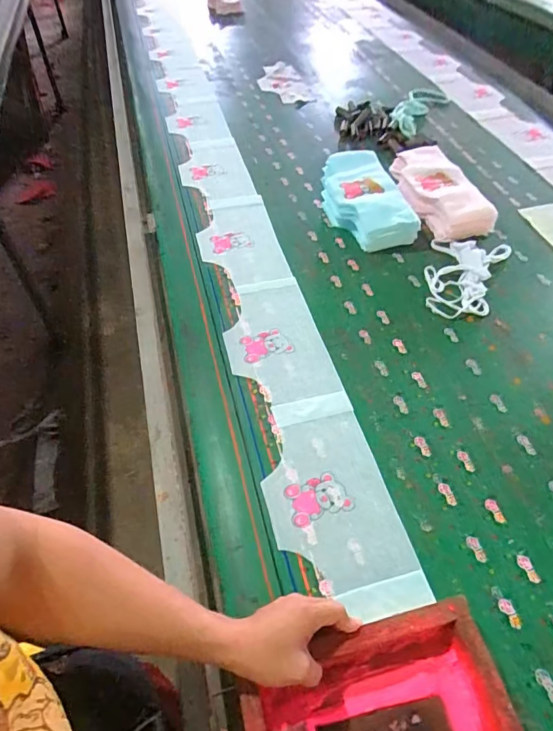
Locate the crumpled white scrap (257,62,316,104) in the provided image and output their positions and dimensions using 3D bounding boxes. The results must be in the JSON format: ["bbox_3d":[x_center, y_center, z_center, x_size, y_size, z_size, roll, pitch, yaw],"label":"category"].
[{"bbox_3d":[0.022,-0.930,1.478,0.163,0.026,0.300,-7,52,-4],"label":"crumpled white scrap"}]

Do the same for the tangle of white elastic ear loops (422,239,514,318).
[{"bbox_3d":[0.378,-0.184,0.899,0.152,0.026,0.238,15,54,13],"label":"tangle of white elastic ear loops"}]

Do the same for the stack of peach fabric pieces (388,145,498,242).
[{"bbox_3d":[0.361,-0.402,1.040,0.161,0.078,0.309,-14,53,-9],"label":"stack of peach fabric pieces"}]

